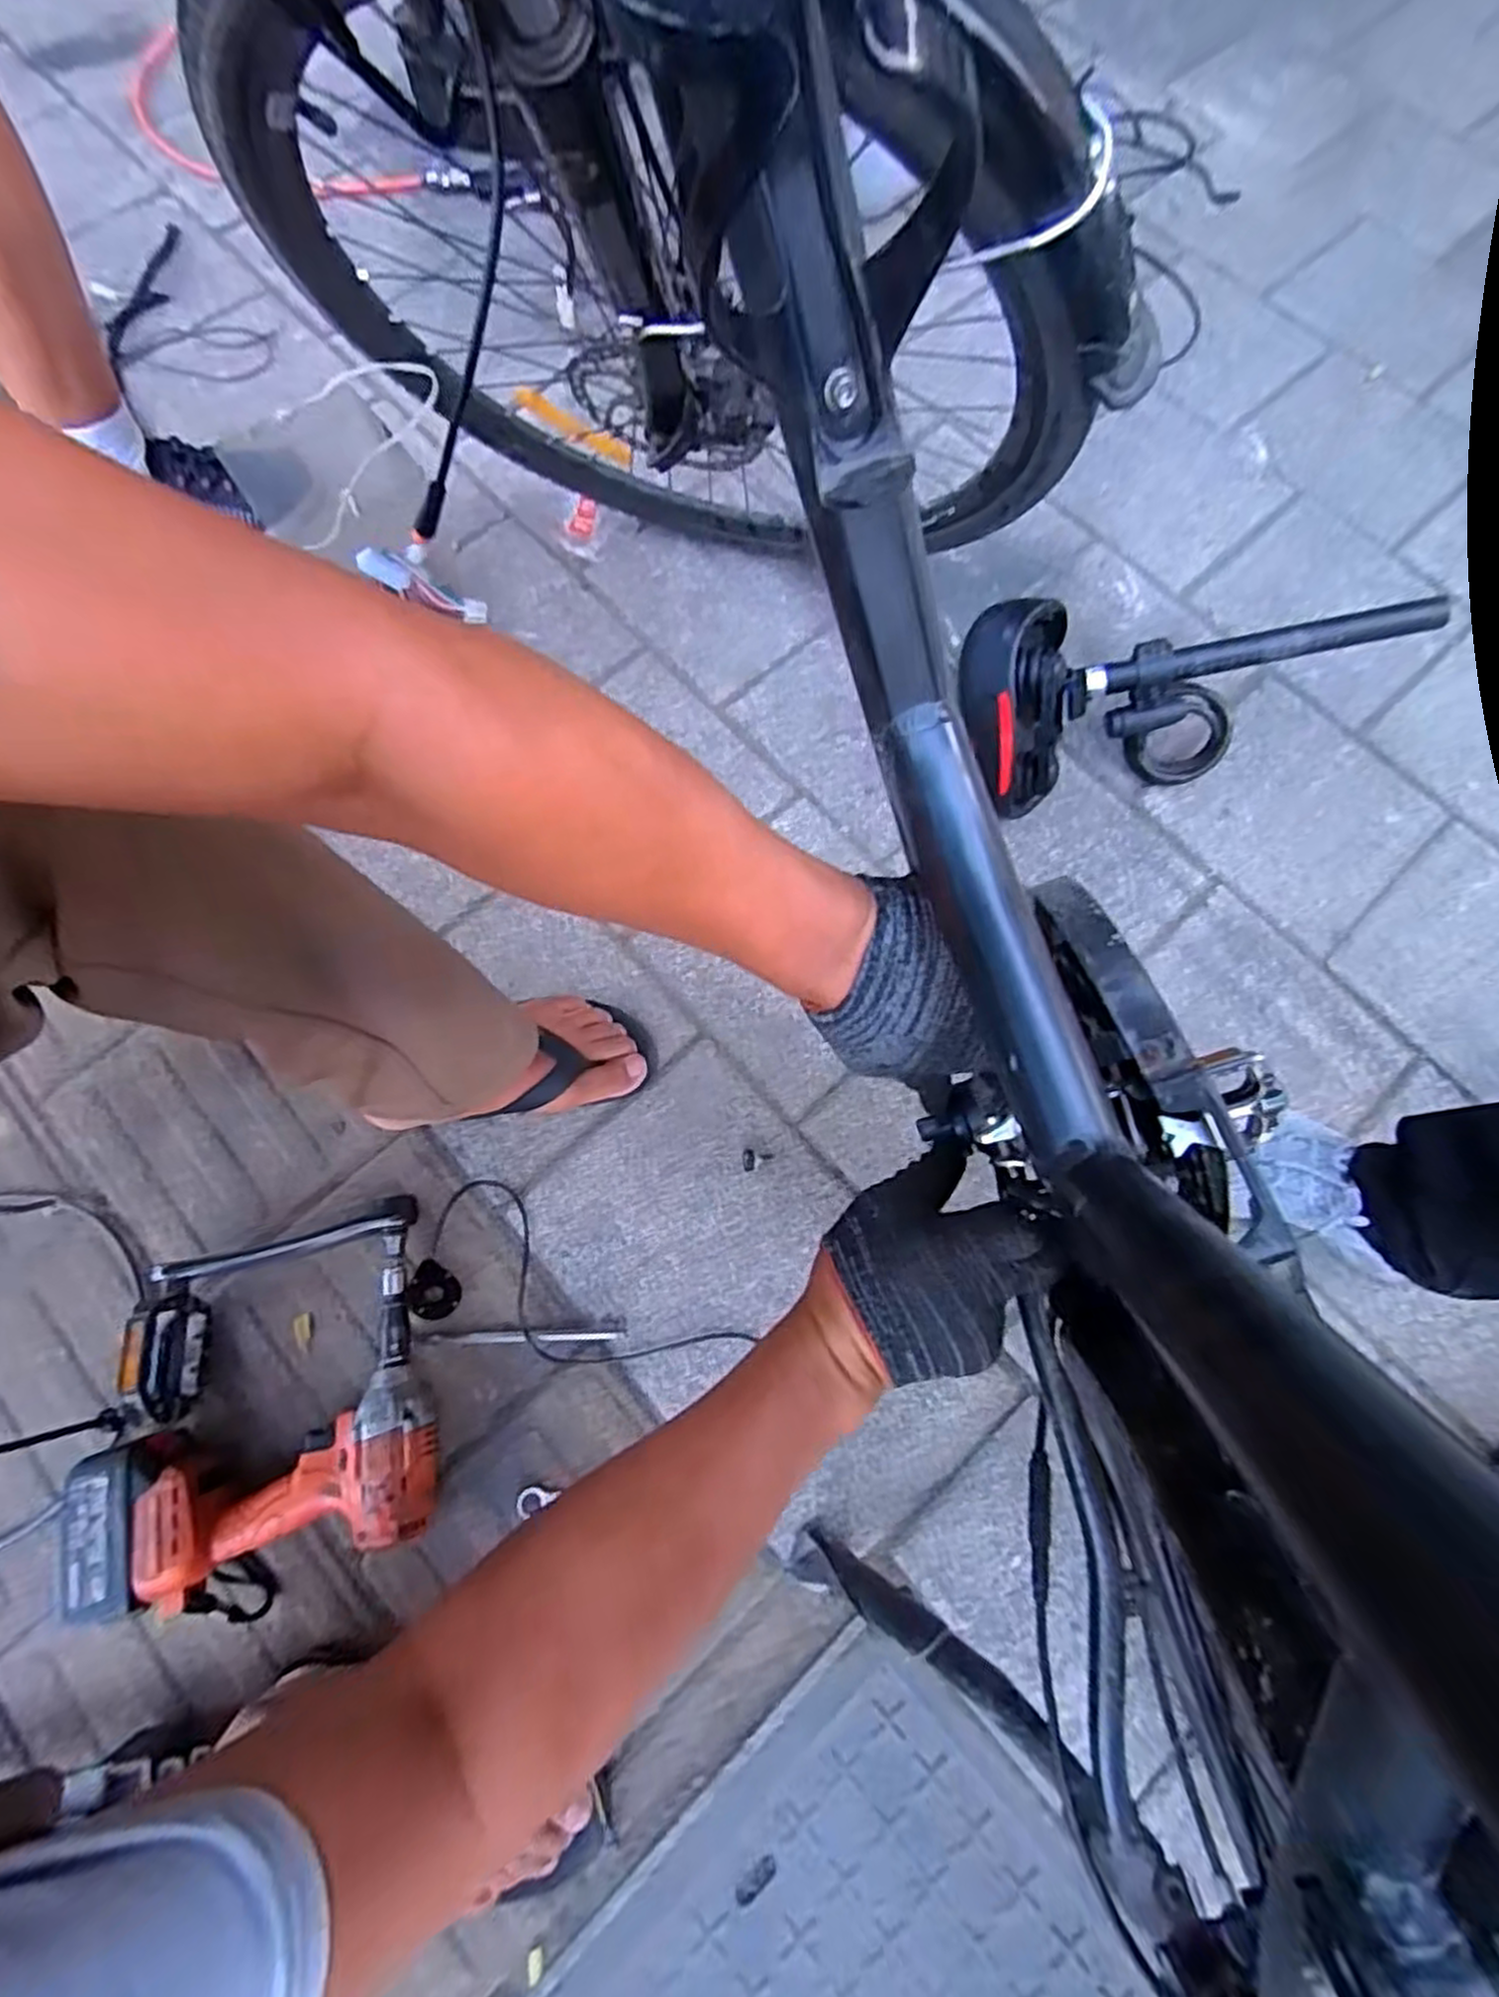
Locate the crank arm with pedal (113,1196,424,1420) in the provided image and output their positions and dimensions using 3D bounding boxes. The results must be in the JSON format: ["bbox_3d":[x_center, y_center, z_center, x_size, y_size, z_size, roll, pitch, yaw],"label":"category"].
[{"bbox_3d":[-0.381,0.251,0.632,0.211,0.091,0.118,-17,75,-6],"label":"crank arm with pedal"}]

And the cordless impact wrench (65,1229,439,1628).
[{"bbox_3d":[-0.377,0.342,0.611,0.241,0.080,0.222,-20,76,-7],"label":"cordless impact wrench"}]

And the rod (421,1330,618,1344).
[{"bbox_3d":[-0.195,0.291,0.668,0.169,0.008,0.007,-1,75,-2],"label":"rod"}]

